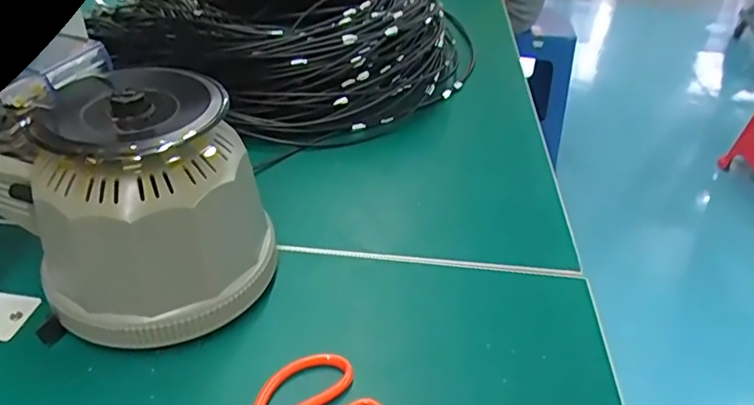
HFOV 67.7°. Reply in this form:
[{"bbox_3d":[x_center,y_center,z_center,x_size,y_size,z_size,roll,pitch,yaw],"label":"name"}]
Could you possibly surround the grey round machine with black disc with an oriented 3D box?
[{"bbox_3d":[-0.146,0.007,0.383,0.129,0.146,0.127,3,38,-2],"label":"grey round machine with black disc"}]

